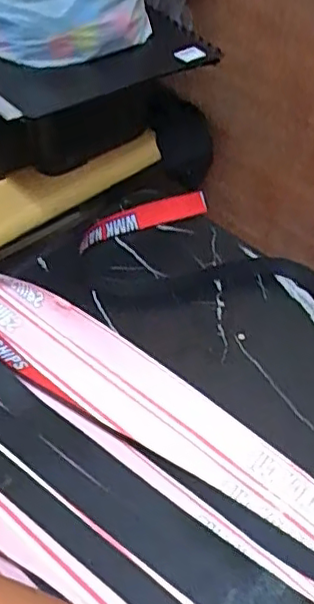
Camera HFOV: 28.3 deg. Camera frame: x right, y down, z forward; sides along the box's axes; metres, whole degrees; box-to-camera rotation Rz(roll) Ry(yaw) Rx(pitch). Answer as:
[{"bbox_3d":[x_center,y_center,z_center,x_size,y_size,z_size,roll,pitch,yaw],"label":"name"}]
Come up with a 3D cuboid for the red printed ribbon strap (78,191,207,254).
[{"bbox_3d":[-0.014,-0.091,0.657,0.149,0.017,0.021,-21,53,-21],"label":"red printed ribbon strap"}]

